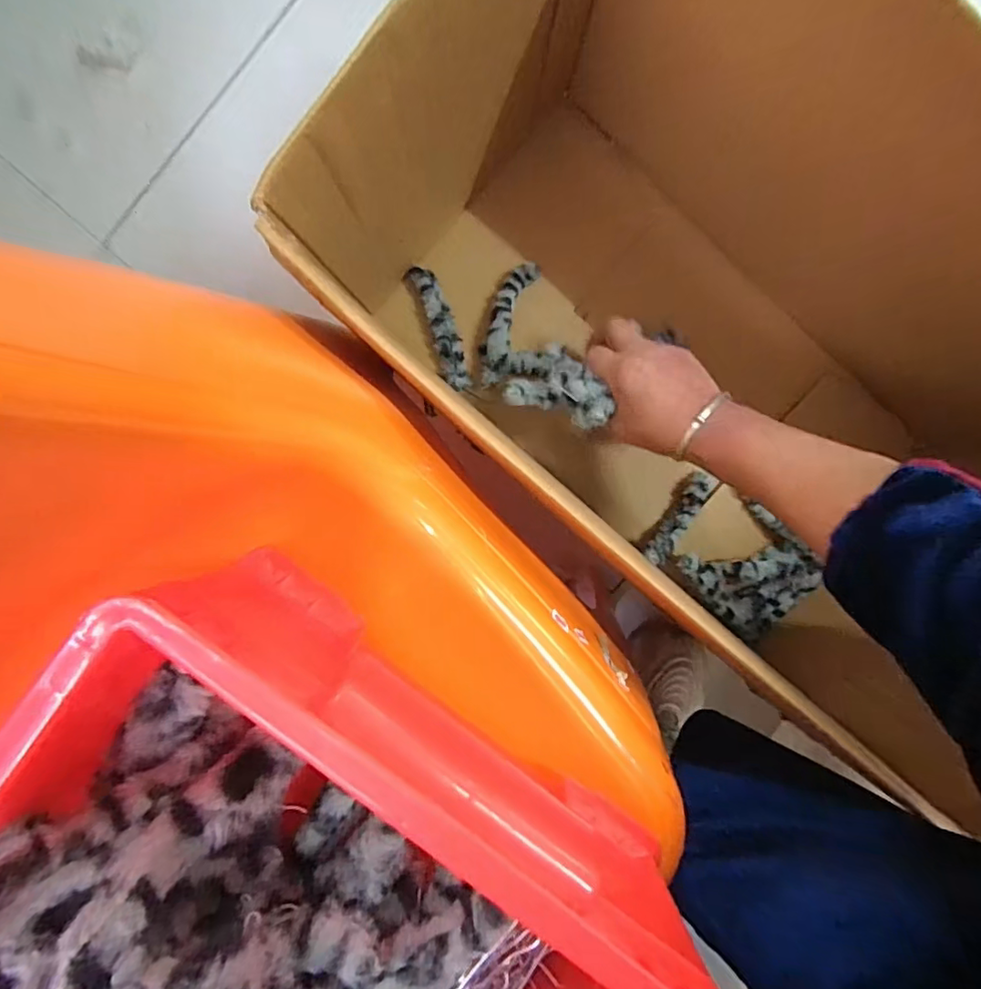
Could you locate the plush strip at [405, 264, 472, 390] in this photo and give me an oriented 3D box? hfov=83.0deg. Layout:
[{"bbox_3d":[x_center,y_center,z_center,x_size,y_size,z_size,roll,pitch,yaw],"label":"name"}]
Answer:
[{"bbox_3d":[-0.048,-0.160,0.539,0.027,0.027,0.119,-19,98,2],"label":"plush strip"}]

